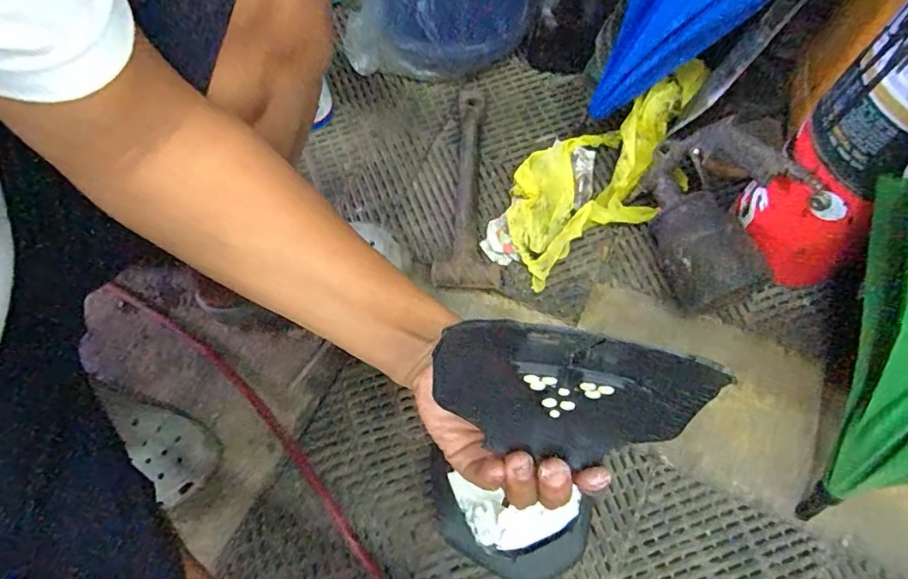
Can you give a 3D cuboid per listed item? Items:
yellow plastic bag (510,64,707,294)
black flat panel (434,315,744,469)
[{"bbox_3d":[0.220,-0.177,0.738,0.381,0.098,0.181,-45,72,5],"label":"yellow plastic bag"},{"bbox_3d":[0.052,0.057,0.254,0.120,0.104,0.008,8,46,2],"label":"black flat panel"}]

